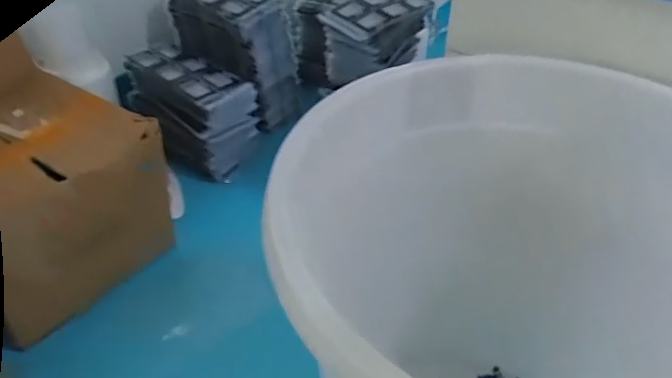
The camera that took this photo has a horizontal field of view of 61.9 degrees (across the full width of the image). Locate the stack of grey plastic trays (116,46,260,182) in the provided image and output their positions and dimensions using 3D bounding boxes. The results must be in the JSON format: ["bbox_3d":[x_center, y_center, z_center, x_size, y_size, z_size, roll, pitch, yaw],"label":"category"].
[{"bbox_3d":[-0.380,-0.209,1.461,0.375,0.229,0.197,29,49,28],"label":"stack of grey plastic trays"}]

